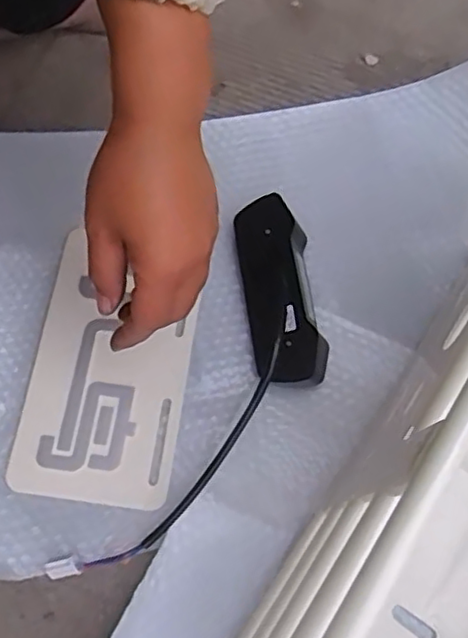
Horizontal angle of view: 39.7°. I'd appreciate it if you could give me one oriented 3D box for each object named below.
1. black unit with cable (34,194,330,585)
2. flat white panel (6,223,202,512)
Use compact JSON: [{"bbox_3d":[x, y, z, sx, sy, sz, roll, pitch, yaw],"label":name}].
[{"bbox_3d":[-0.005,0.054,0.478,0.111,0.047,0.317,24,70,7],"label":"black unit with cable"},{"bbox_3d":[-0.097,0.042,0.508,0.119,0.008,0.198,7,69,1],"label":"flat white panel"}]

